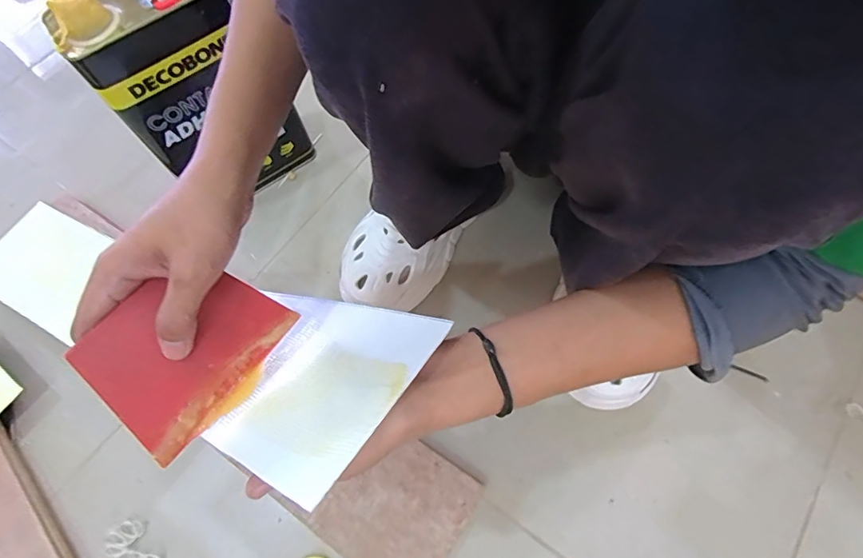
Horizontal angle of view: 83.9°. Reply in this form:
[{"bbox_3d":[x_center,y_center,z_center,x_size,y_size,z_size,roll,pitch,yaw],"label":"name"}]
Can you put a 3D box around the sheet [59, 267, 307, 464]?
[{"bbox_3d":[-0.145,0.039,0.286,0.080,0.004,0.108,48,62,-19],"label":"sheet"}]

